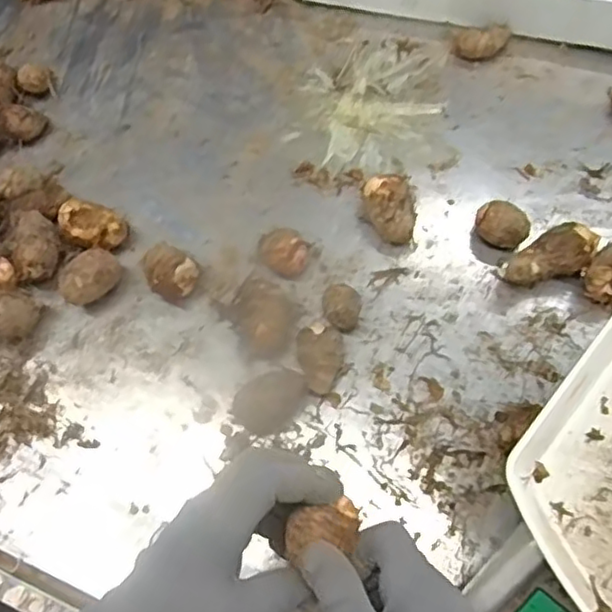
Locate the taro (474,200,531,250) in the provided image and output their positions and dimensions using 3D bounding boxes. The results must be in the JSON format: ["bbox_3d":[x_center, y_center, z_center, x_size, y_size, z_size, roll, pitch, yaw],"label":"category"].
[{"bbox_3d":[0.176,-0.069,0.581,0.047,0.041,0.034,30,73,17],"label":"taro"}]

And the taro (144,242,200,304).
[{"bbox_3d":[-0.126,-0.032,0.590,0.049,0.045,0.052,-31,67,-8],"label":"taro"}]

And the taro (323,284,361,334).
[{"bbox_3d":[0.032,0.003,0.564,0.032,0.033,0.038,6,67,8],"label":"taro"}]

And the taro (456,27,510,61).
[{"bbox_3d":[0.187,-0.275,0.674,0.053,0.032,0.027,-12,66,0],"label":"taro"}]

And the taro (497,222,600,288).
[{"bbox_3d":[0.214,-0.039,0.563,0.078,0.040,0.040,-29,67,-7],"label":"taro"}]

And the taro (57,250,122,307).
[{"bbox_3d":[-0.202,-0.027,0.598,0.058,0.039,0.042,-31,67,-8],"label":"taro"}]

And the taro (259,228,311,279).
[{"bbox_3d":[-0.019,-0.048,0.585,0.044,0.036,0.040,-2,66,5],"label":"taro"}]

